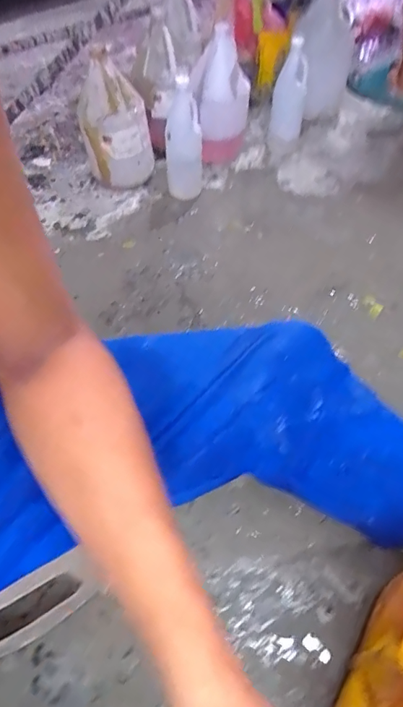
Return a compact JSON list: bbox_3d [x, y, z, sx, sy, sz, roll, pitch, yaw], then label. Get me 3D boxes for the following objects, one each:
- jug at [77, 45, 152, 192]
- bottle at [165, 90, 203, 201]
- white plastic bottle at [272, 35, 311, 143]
[{"bbox_3d":[-0.201,-0.519,1.081,0.155,0.289,0.116,-9,54,-7],"label":"jug"},{"bbox_3d":[-0.042,-0.470,1.081,0.086,0.224,0.074,-1,54,-1],"label":"bottle"},{"bbox_3d":[0.238,-0.700,1.269,0.079,0.256,0.101,3,54,2],"label":"white plastic bottle"}]

